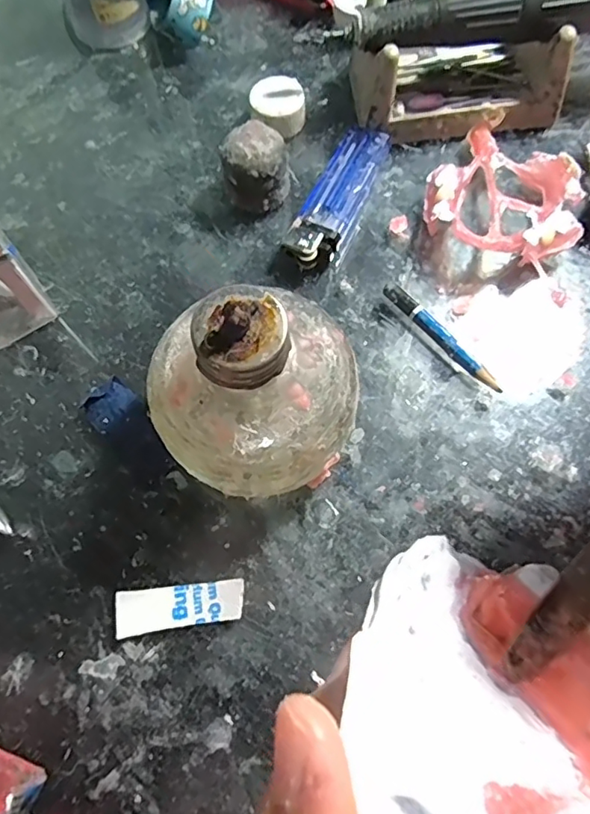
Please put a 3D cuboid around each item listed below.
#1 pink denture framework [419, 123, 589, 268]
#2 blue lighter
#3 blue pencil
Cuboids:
[{"bbox_3d":[0.098,-0.095,0.253,0.069,0.020,0.070,30,73,12],"label":"pink denture framework"},{"bbox_3d":[0.022,-0.101,0.262,0.026,0.014,0.083,21,71,9],"label":"blue lighter"},{"bbox_3d":[0.062,-0.030,0.236,0.007,0.009,0.065,-38,73,-12],"label":"blue pencil"}]

